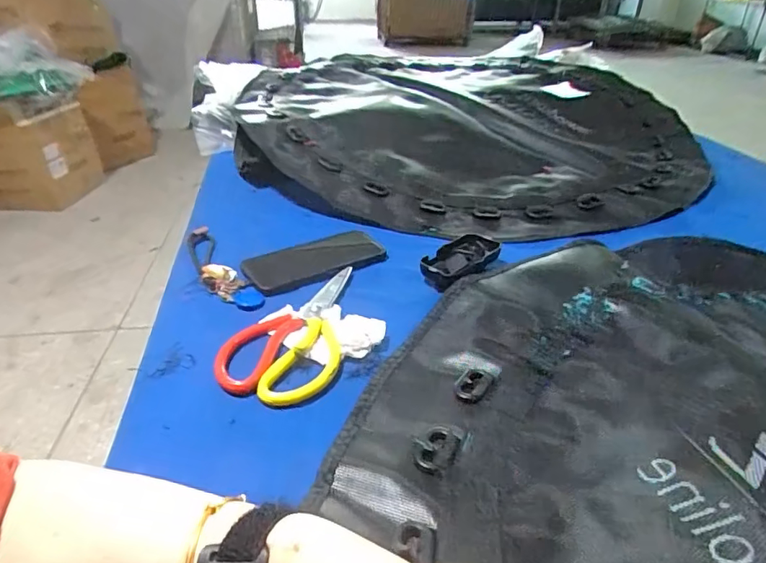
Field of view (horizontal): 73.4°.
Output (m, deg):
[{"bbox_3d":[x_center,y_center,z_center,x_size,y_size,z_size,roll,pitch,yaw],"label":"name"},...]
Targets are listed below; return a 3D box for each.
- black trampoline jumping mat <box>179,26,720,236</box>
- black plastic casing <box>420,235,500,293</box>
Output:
[{"bbox_3d":[0.179,-0.346,1.064,0.979,0.110,0.852,-17,36,-25],"label":"black trampoline jumping mat"},{"bbox_3d":[0.093,-0.022,0.602,0.063,0.026,0.112,26,40,34],"label":"black plastic casing"}]

